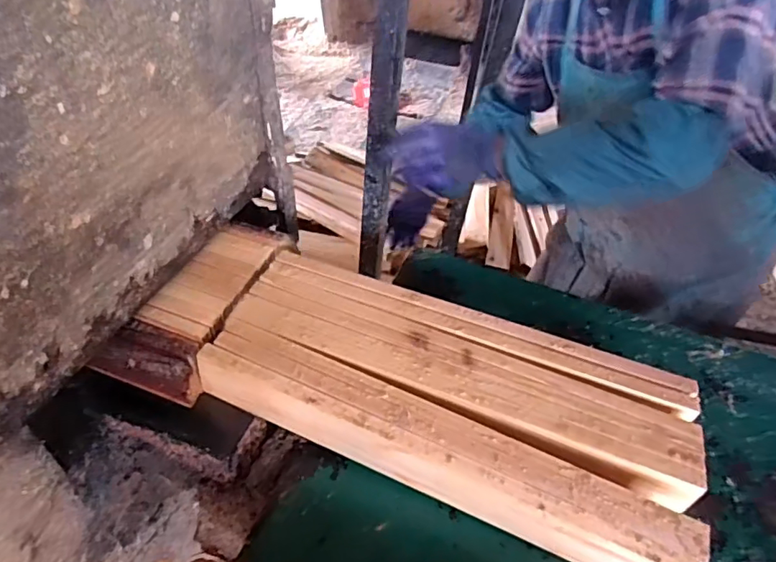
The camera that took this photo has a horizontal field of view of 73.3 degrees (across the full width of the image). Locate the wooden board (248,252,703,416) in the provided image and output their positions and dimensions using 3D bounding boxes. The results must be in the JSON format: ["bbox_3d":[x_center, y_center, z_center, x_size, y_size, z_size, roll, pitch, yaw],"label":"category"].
[{"bbox_3d":[0.103,0.055,0.640,0.524,0.020,0.067,16,45,10],"label":"wooden board"}]

